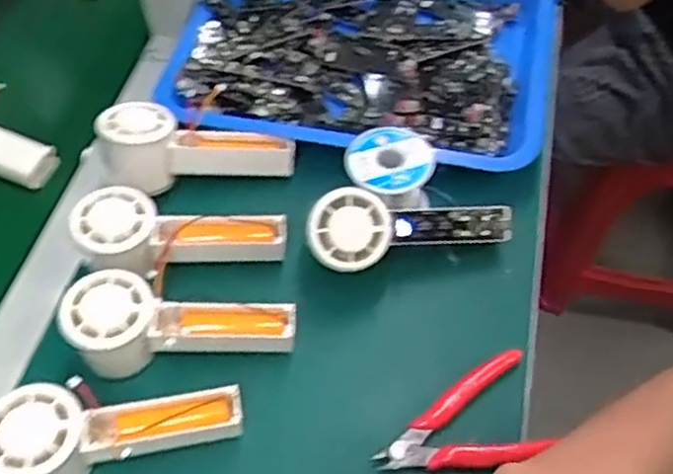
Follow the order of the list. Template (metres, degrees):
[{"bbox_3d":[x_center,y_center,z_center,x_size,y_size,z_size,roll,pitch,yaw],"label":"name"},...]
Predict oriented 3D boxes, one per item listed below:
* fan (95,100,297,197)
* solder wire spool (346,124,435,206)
[{"bbox_3d":[-0.113,-0.068,0.563,0.149,0.059,0.052,5,55,-13],"label":"fan"},{"bbox_3d":[0.040,-0.051,0.518,0.063,0.030,0.070,9,56,6],"label":"solder wire spool"}]

